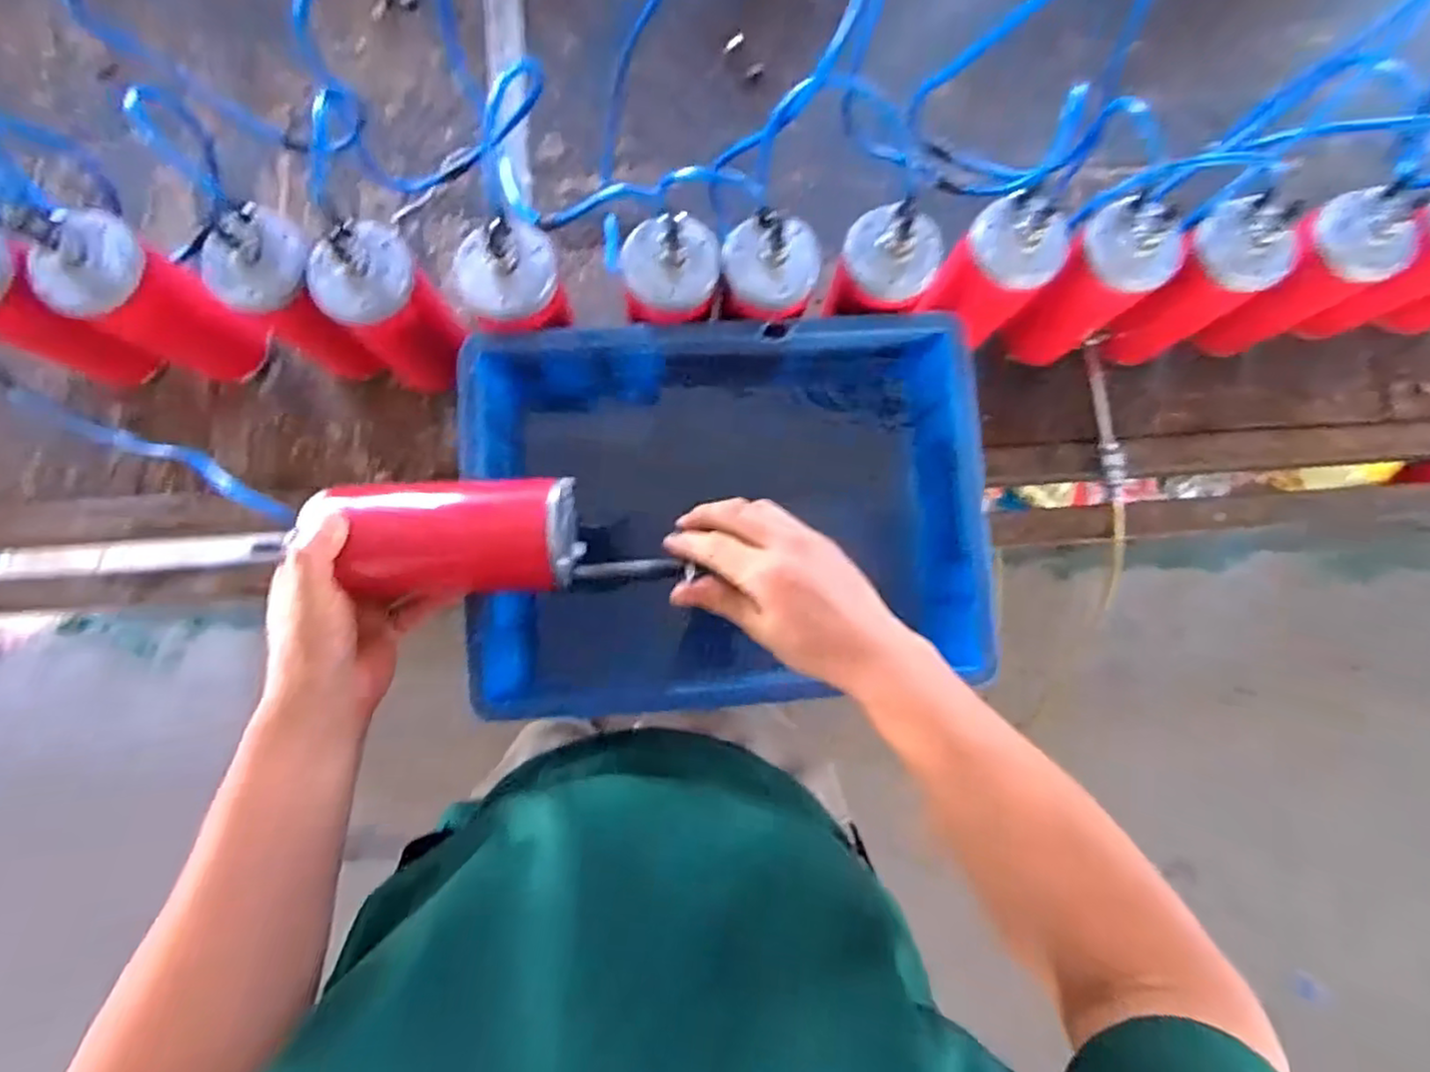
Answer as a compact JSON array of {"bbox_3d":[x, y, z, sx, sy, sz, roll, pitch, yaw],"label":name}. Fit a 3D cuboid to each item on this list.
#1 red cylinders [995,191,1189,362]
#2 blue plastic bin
[{"bbox_3d":[0.325,-0.214,0.614,0.082,0.188,0.074,42,84,2],"label":"red cylinders"},{"bbox_3d":[0.008,-0.018,0.576,0.402,0.115,0.297,-5,85,-3],"label":"blue plastic bin"}]

